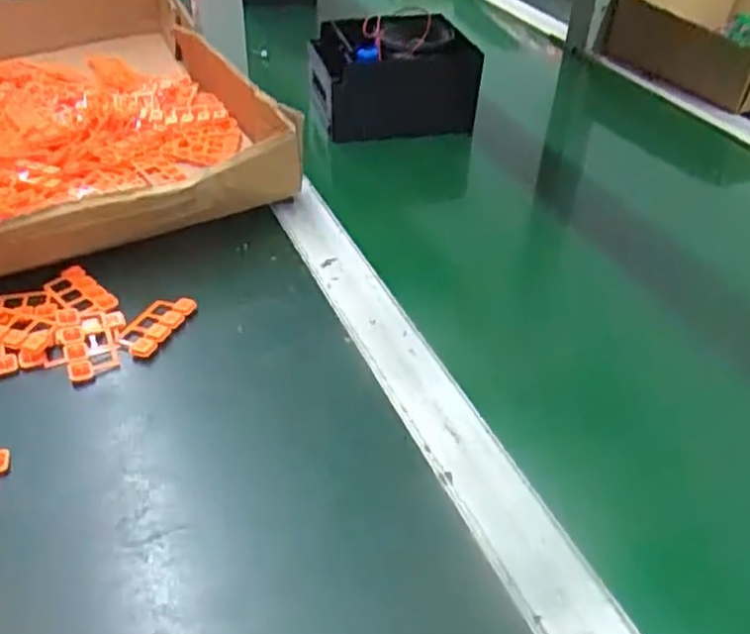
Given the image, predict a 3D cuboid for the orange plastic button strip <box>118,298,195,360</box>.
[{"bbox_3d":[-0.135,0.006,0.447,0.025,0.014,0.050,22,45,24],"label":"orange plastic button strip"}]

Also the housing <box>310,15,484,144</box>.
[{"bbox_3d":[0.015,-0.234,0.721,0.147,0.088,0.109,-12,41,-14],"label":"housing"}]

